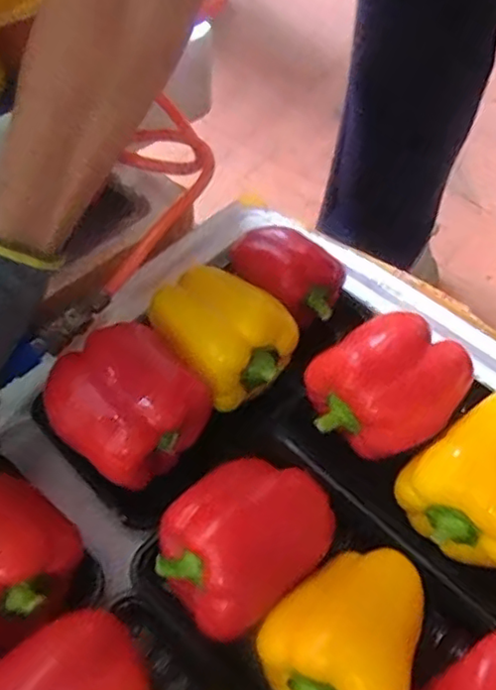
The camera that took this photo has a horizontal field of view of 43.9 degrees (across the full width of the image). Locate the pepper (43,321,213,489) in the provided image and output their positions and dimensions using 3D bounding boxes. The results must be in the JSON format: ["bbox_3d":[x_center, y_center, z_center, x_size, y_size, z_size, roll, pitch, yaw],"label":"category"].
[{"bbox_3d":[-0.075,0.036,0.416,0.105,0.079,0.105,-35,64,-24],"label":"pepper"}]

